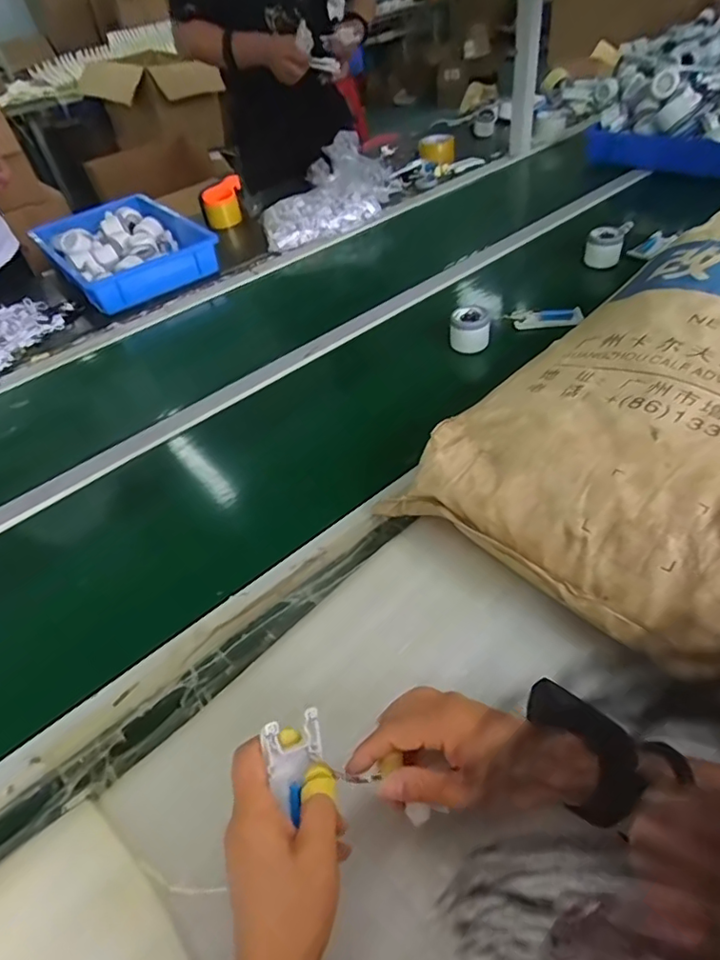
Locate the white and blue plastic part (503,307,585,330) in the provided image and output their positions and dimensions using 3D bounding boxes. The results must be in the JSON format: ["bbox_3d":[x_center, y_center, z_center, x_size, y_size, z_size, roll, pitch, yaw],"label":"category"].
[{"bbox_3d":[0.295,-0.260,0.871,0.114,0.026,0.021,2,46,11],"label":"white and blue plastic part"}]

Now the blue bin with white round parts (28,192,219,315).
[{"bbox_3d":[-0.523,-0.518,1.213,0.301,0.080,0.406,-34,50,-23],"label":"blue bin with white round parts"}]

